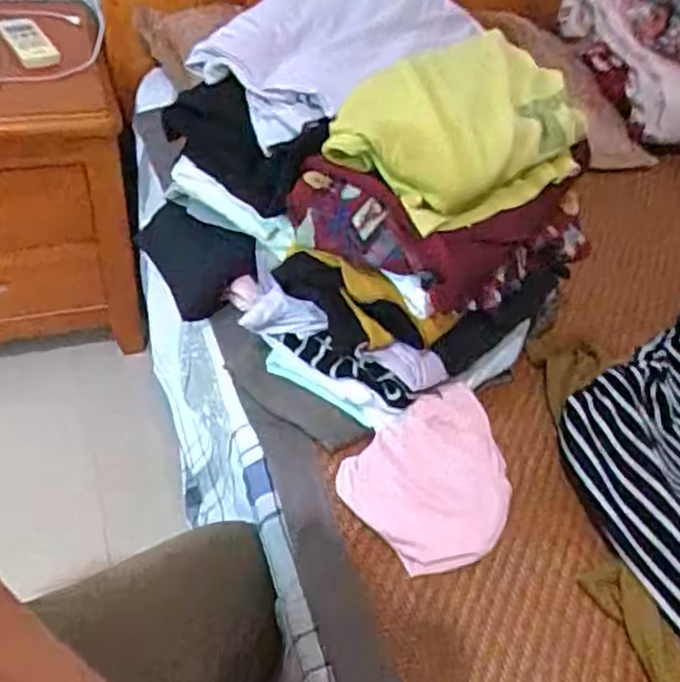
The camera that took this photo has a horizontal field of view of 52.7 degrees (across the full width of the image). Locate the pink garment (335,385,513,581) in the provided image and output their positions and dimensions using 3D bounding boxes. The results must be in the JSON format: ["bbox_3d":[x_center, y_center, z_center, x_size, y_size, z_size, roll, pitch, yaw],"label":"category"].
[{"bbox_3d":[0.079,0.121,0.574,0.128,0.079,0.121,-23,55,-27],"label":"pink garment"}]

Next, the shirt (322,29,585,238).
[{"bbox_3d":[0.099,-0.168,0.552,0.200,0.066,0.130,-29,58,-30],"label":"shirt"}]

